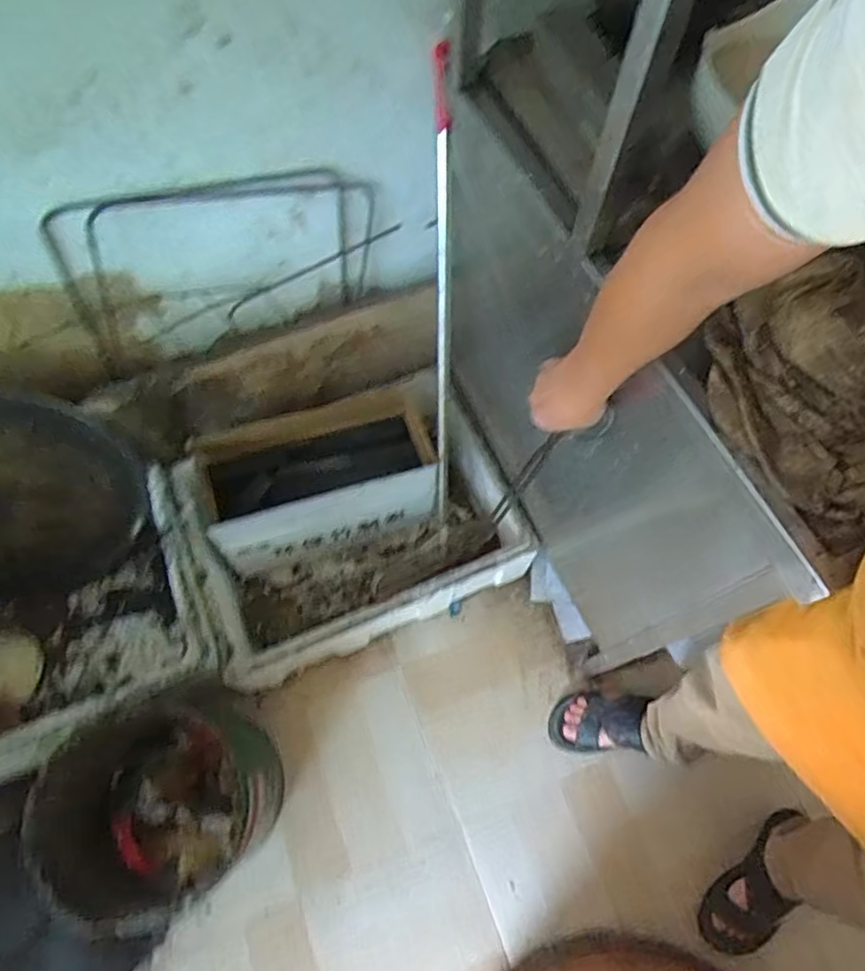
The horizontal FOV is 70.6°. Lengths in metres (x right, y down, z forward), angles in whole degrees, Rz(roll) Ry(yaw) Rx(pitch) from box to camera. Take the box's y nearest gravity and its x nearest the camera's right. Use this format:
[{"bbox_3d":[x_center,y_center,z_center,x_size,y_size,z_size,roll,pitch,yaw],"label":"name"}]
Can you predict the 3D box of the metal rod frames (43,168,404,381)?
[{"bbox_3d":[-0.302,-0.348,0.940,0.501,0.282,0.073,-15,68,-8],"label":"metal rod frames"}]

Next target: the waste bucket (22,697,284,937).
[{"bbox_3d":[-0.438,0.503,0.990,0.301,0.307,0.310,1,66,-1],"label":"waste bucket"}]

